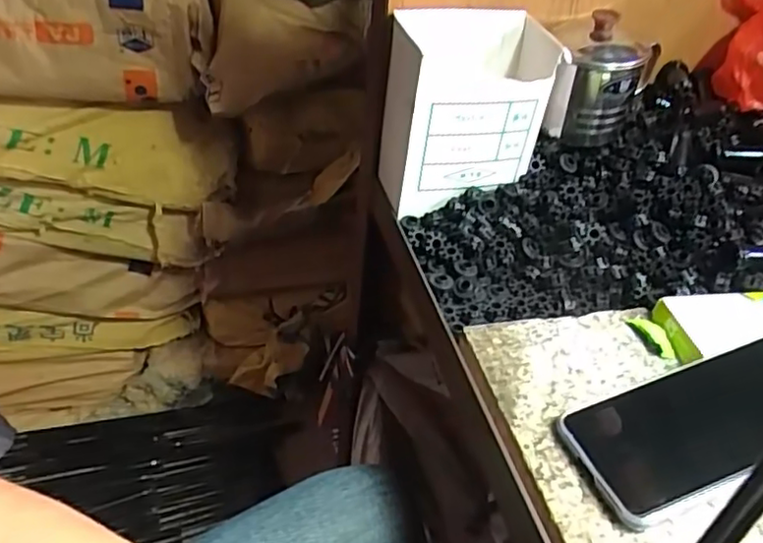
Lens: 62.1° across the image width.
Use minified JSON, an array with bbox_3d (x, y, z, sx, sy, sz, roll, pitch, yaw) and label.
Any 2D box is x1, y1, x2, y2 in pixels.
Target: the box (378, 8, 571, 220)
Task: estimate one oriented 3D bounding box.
[{"bbox_3d":[0.075,-0.131,0.529,0.139,0.144,0.073,-4,39,-12],"label":"box"}]

